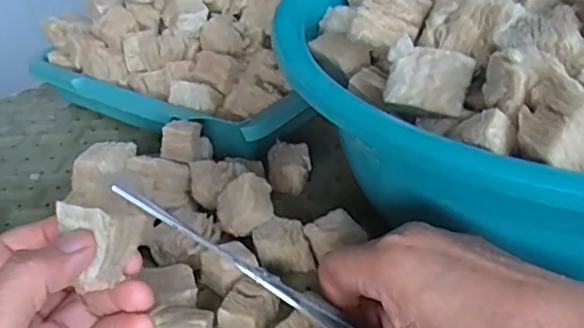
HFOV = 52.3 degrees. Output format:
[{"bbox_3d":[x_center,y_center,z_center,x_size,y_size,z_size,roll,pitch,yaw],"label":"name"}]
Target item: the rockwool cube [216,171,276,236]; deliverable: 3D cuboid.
[{"bbox_3d":[-0.028,0.024,0.348,0.032,0.030,0.026,-5,34,1],"label":"rockwool cube"}]

